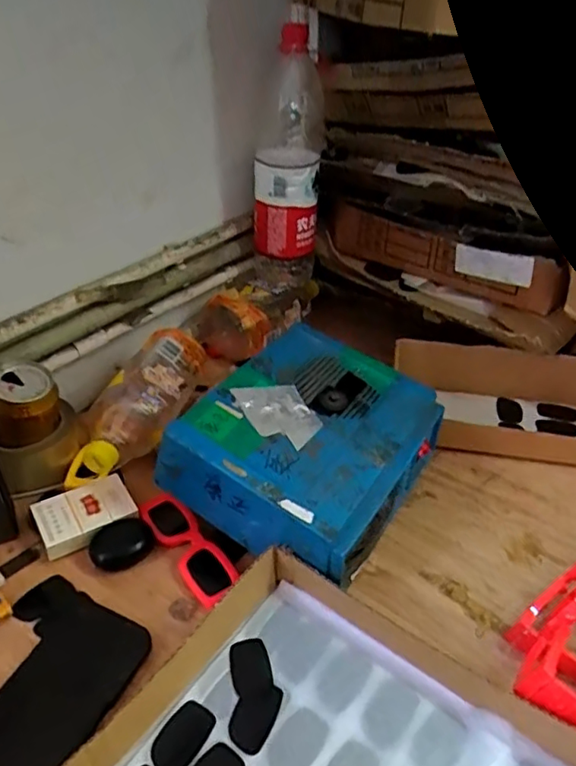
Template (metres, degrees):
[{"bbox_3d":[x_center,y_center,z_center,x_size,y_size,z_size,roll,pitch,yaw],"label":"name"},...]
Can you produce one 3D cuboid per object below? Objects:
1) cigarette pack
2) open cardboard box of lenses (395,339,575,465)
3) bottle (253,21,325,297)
[{"bbox_3d":[-0.199,0.128,0.578,0.088,0.022,0.061,-20,41,-26],"label":"cigarette pack"},{"bbox_3d":[0.283,0.029,0.706,0.307,0.069,0.136,6,36,8],"label":"open cardboard box of lenses"},{"bbox_3d":[-0.001,-0.279,0.791,0.093,0.312,0.094,1,38,0],"label":"bottle"}]

